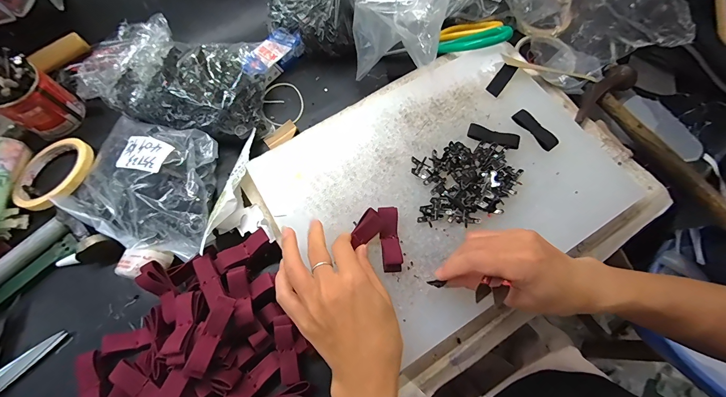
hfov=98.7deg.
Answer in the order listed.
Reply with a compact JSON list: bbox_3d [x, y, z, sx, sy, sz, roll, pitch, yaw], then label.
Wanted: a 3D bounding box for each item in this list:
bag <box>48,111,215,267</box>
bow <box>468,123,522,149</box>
[{"bbox_3d":[-0.246,-0.022,0.351,0.166,0.044,0.140,13,70,4],"label":"bag"},{"bbox_3d":[0.150,-0.072,0.357,0.057,0.004,0.020,20,71,6],"label":"bow"}]

